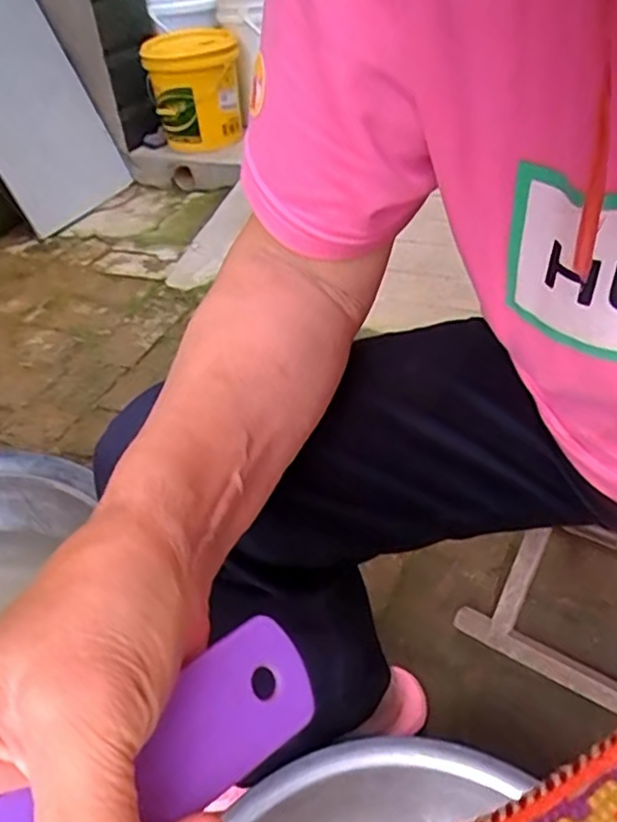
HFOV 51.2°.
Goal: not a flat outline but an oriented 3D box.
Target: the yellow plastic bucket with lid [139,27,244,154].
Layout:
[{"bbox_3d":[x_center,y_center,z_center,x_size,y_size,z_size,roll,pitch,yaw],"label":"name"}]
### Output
[{"bbox_3d":[-0.291,-0.824,1.670,0.231,0.259,0.195,-12,39,-5],"label":"yellow plastic bucket with lid"}]

